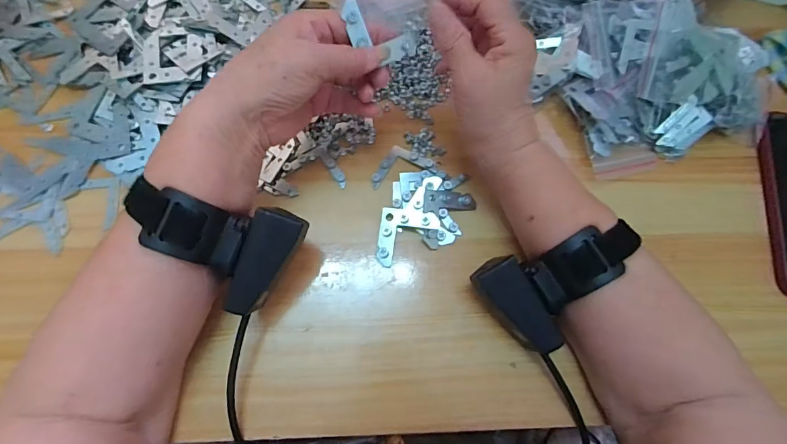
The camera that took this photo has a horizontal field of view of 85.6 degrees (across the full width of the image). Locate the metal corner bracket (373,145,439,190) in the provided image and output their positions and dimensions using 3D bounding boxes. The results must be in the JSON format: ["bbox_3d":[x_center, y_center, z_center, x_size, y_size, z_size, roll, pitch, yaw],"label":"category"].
[{"bbox_3d":[0.007,-0.049,0.351,0.056,0.004,0.030,-16,74,-8],"label":"metal corner bracket"}]

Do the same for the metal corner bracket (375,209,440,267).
[{"bbox_3d":[0.012,0.012,0.329,0.045,0.010,0.044,7,73,-1],"label":"metal corner bracket"}]

